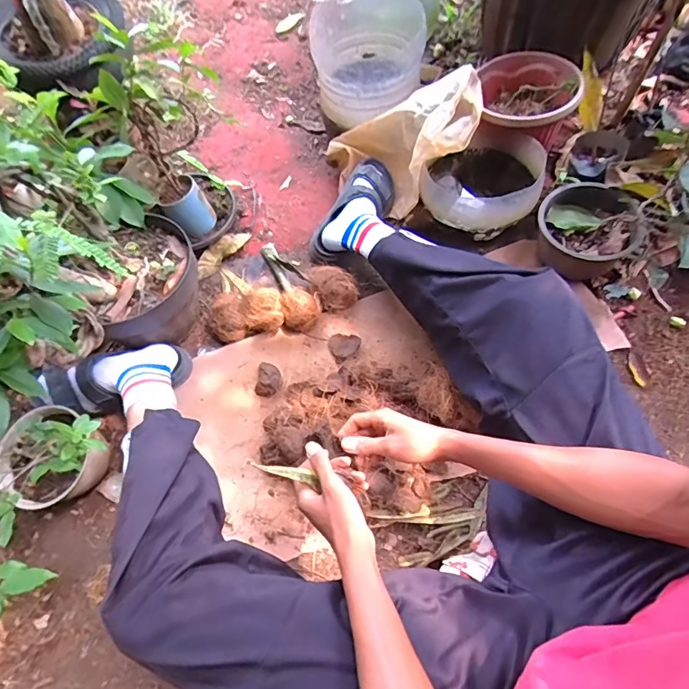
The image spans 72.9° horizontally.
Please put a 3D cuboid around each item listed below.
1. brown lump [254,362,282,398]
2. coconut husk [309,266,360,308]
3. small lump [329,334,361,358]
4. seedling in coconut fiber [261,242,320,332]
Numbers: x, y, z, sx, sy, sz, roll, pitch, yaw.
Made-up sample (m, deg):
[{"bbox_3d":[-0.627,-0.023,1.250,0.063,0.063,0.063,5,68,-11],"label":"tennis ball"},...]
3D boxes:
[{"bbox_3d":[-0.139,0.064,0.854,0.047,0.021,0.060,12,65,9],"label":"brown lump"},{"bbox_3d":[-0.021,-0.115,0.933,0.081,0.061,0.100,-25,66,-9],"label":"coconut husk"},{"bbox_3d":[0.000,0.002,0.894,0.058,0.009,0.048,10,77,-6],"label":"small lump"},{"bbox_3d":[-0.109,-0.132,0.932,0.075,0.061,0.230,-17,65,-6],"label":"seedling in coconut fiber"}]

